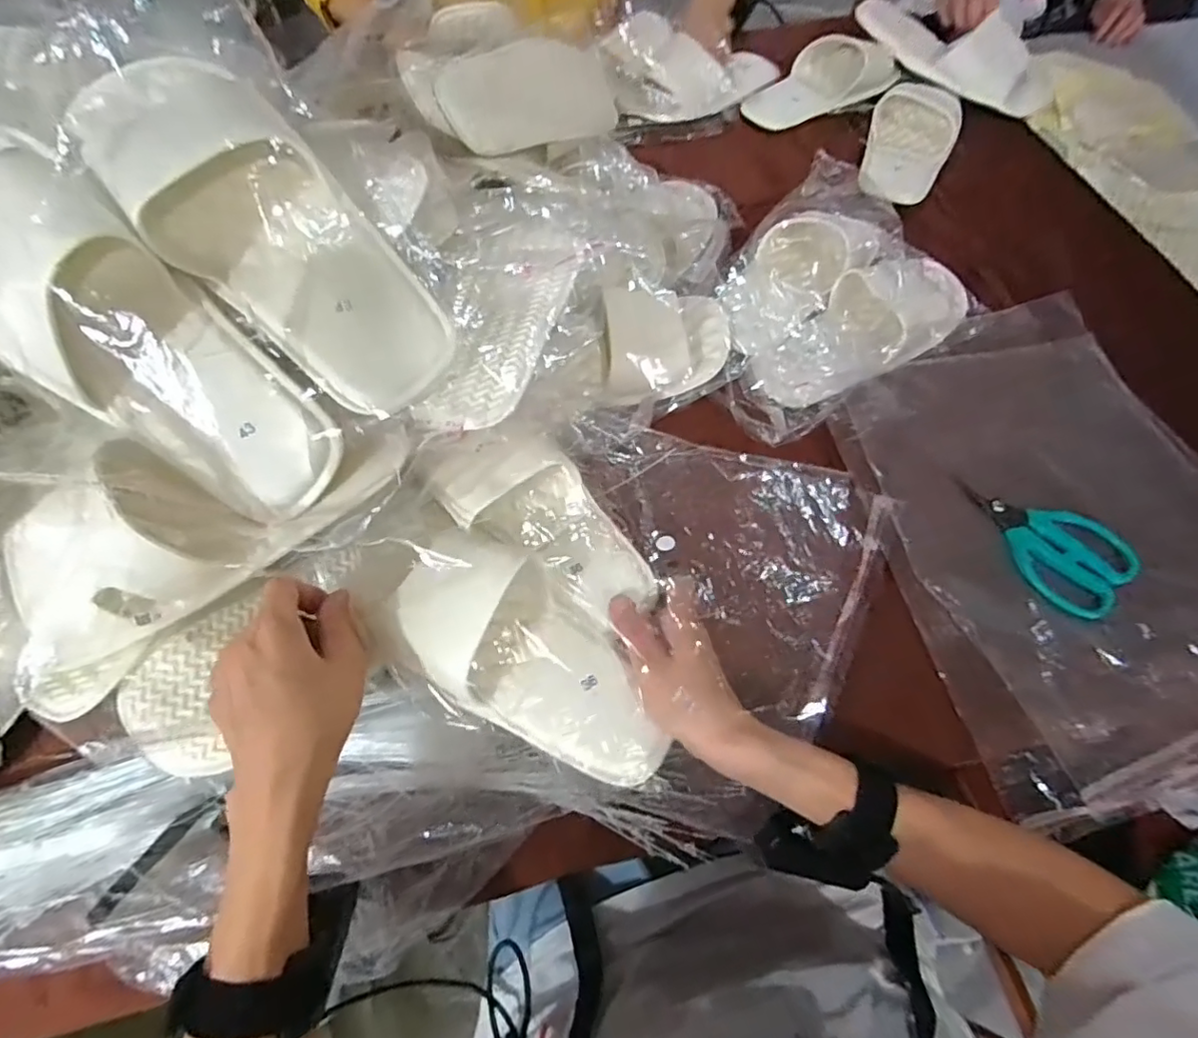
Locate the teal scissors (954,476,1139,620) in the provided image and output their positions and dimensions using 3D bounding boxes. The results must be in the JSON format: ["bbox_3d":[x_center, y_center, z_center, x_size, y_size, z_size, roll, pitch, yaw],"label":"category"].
[{"bbox_3d":[0.359,0.016,0.475,0.082,0.012,0.133,-40,69,-18],"label":"teal scissors"}]

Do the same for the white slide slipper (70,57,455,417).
[{"bbox_3d":[-0.198,-0.177,0.344,0.267,0.067,0.112,46,70,-5],"label":"white slide slipper"}]

